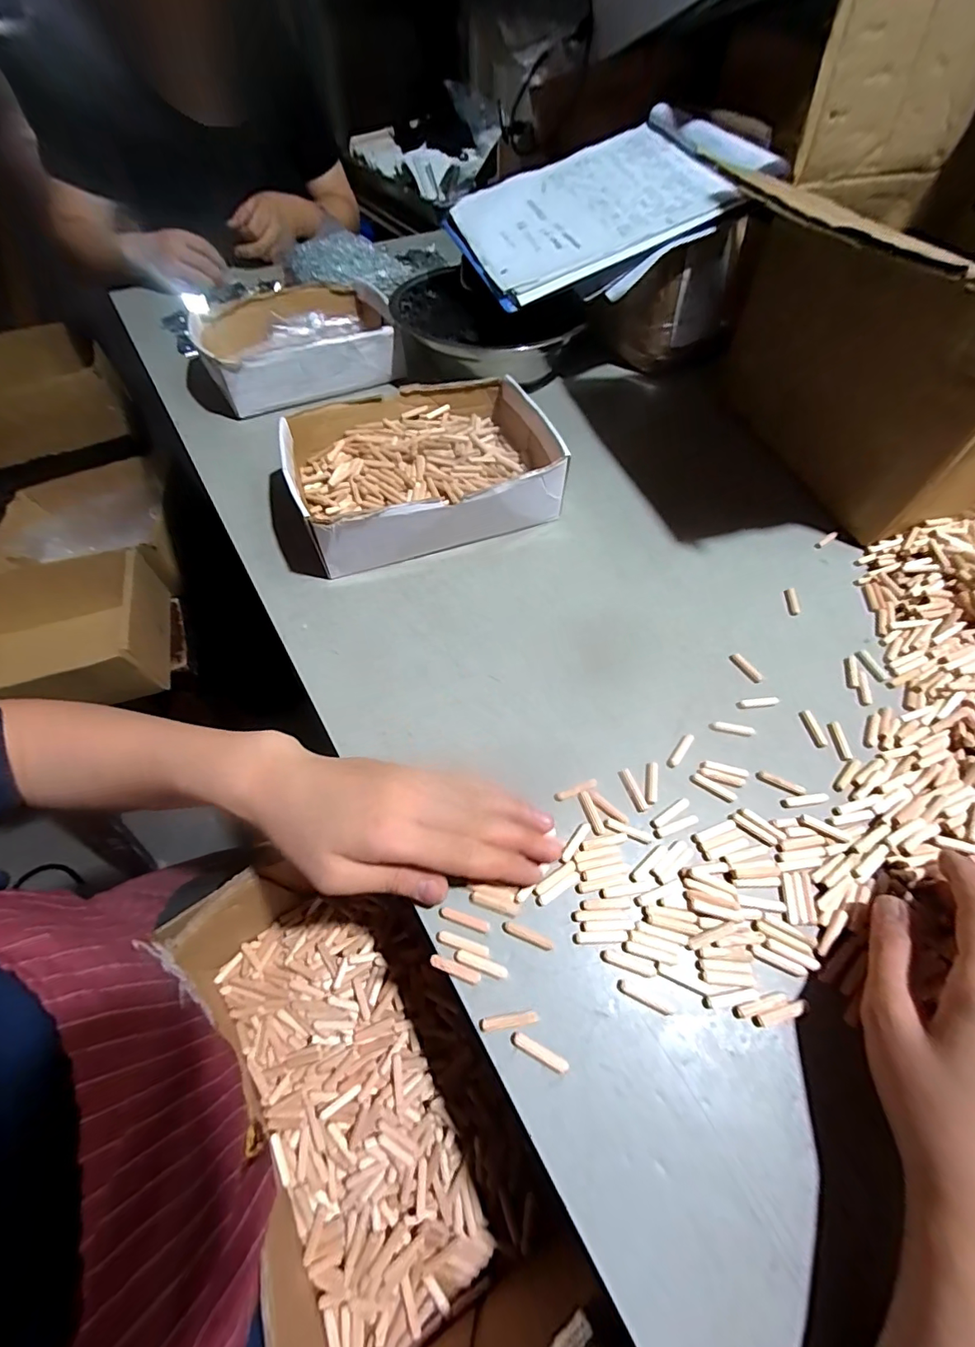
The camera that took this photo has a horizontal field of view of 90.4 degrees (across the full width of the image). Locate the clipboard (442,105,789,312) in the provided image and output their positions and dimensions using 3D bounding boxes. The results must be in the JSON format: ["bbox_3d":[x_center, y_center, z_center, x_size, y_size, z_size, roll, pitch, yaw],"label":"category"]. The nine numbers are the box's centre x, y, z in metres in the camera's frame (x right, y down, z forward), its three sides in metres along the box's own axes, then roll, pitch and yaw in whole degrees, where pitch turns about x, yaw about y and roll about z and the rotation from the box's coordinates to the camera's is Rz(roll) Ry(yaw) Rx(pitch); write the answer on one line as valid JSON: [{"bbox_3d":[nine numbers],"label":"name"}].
[{"bbox_3d":[0.128,-0.552,0.572,0.322,0.046,0.234,-22,68,2],"label":"clipboard"}]

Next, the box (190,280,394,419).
[{"bbox_3d":[-0.249,-0.443,0.647,0.236,0.062,0.212,-22,59,-14],"label":"box"}]

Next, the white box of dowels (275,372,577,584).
[{"bbox_3d":[-0.064,-0.209,0.484,0.249,0.064,0.206,-14,58,-9],"label":"white box of dowels"}]

